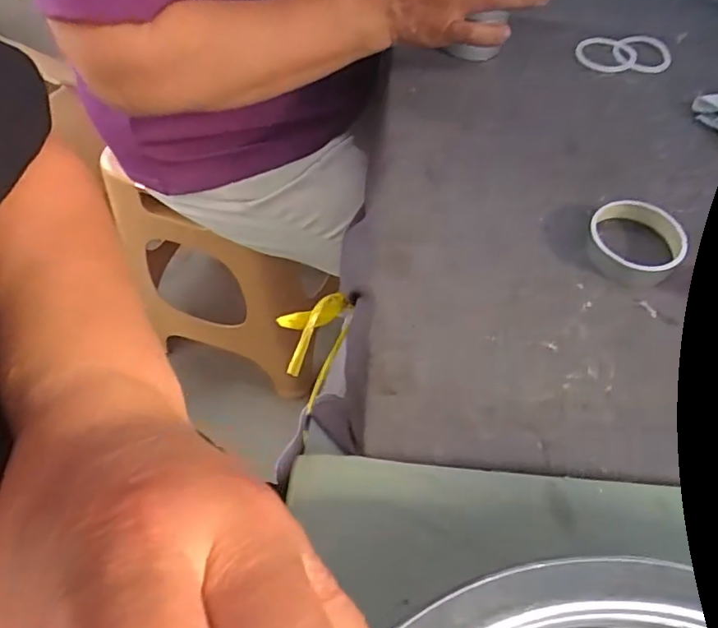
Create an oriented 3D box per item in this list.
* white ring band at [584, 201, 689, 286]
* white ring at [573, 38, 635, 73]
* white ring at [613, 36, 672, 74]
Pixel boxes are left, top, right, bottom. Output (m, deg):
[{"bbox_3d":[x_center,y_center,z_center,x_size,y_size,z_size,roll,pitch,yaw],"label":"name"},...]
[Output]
[{"bbox_3d":[0.191,-0.049,0.392,0.062,0.015,0.065,-2,57,3],"label":"white ring band"},{"bbox_3d":[0.232,-0.243,0.530,0.052,0.004,0.051,-2,57,3],"label":"white ring"},{"bbox_3d":[0.265,-0.242,0.528,0.052,0.013,0.052,-2,57,3],"label":"white ring"}]

